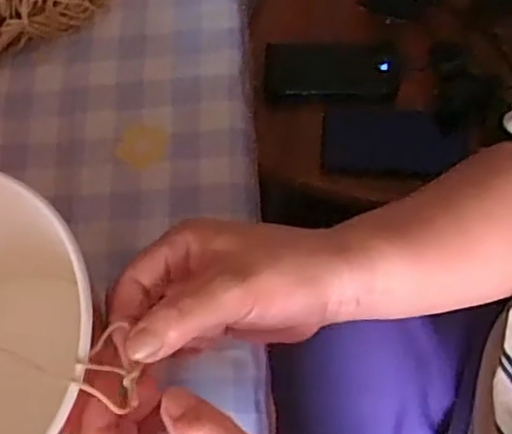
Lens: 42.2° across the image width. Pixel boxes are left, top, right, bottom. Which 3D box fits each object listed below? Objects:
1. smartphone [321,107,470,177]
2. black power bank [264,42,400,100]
[{"bbox_3d":[0.159,-0.088,0.767,0.163,0.005,0.074,3,80,0],"label":"smartphone"},{"bbox_3d":[0.089,-0.173,0.778,0.155,0.025,0.067,-1,70,2],"label":"black power bank"}]

